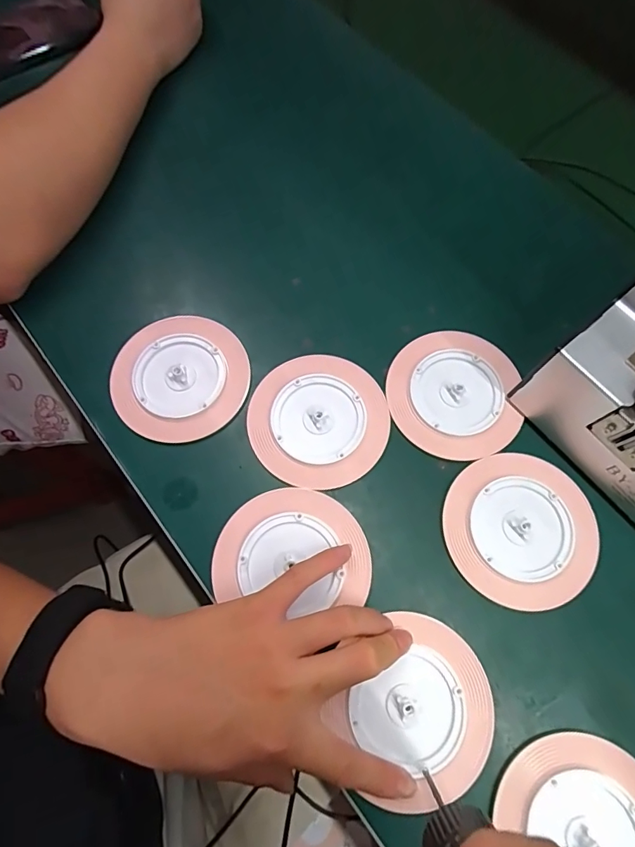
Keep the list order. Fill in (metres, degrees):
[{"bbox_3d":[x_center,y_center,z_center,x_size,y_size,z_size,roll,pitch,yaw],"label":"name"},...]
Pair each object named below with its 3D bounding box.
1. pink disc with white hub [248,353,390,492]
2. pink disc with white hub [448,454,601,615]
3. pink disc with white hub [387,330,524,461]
[{"bbox_3d":[0.001,-0.003,0.331,0.095,0.004,0.100,0,70,-1],"label":"pink disc with white hub"},{"bbox_3d":[0.138,0.071,0.307,0.098,0.004,0.098,-1,72,2],"label":"pink disc with white hub"},{"bbox_3d":[0.102,-0.023,0.340,0.094,0.004,0.098,-1,72,2],"label":"pink disc with white hub"}]

